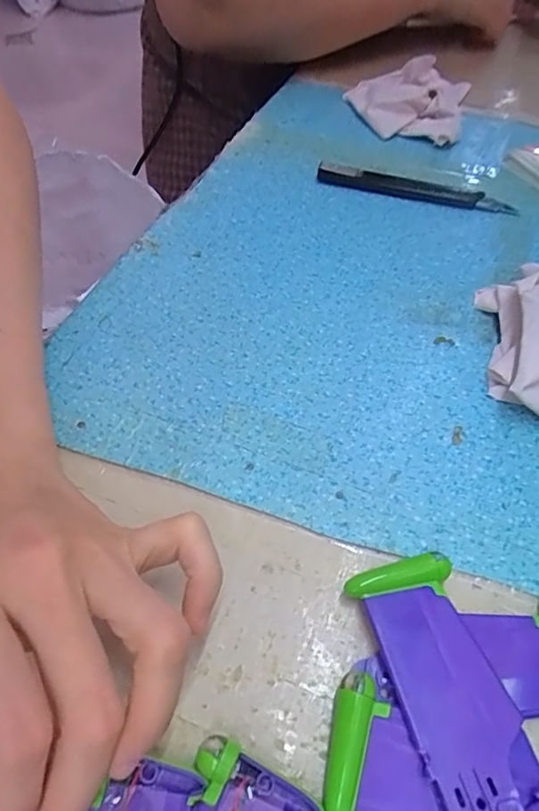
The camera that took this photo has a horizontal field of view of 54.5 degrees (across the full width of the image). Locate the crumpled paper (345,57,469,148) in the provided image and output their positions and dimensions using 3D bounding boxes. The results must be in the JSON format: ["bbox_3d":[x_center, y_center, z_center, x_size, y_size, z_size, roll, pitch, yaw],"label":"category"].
[{"bbox_3d":[0.121,-0.283,0.475,0.110,0.038,0.115,15,54,9],"label":"crumpled paper"}]

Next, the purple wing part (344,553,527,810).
[{"bbox_3d":[0.064,0.100,0.190,0.038,0.013,0.088,-14,54,-12],"label":"purple wing part"}]

